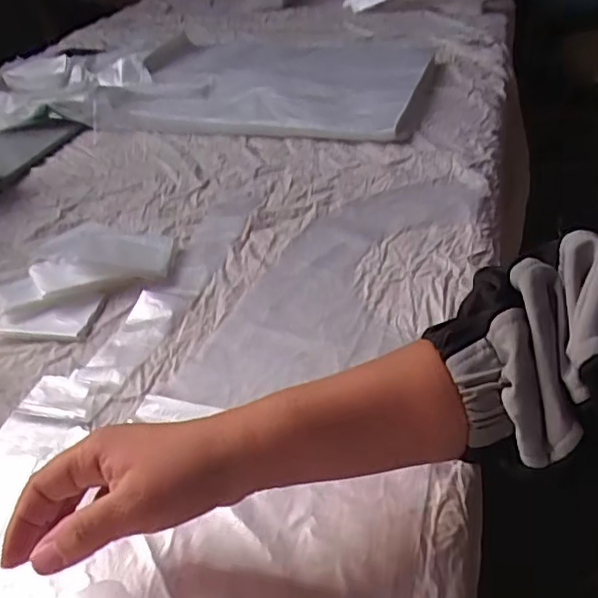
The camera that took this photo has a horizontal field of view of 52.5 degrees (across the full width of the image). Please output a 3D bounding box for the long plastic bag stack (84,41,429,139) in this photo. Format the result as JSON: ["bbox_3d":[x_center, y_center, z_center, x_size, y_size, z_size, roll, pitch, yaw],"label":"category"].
[{"bbox_3d":[-0.038,-0.349,0.963,0.456,0.041,0.347,6,40,15],"label":"long plastic bag stack"}]

